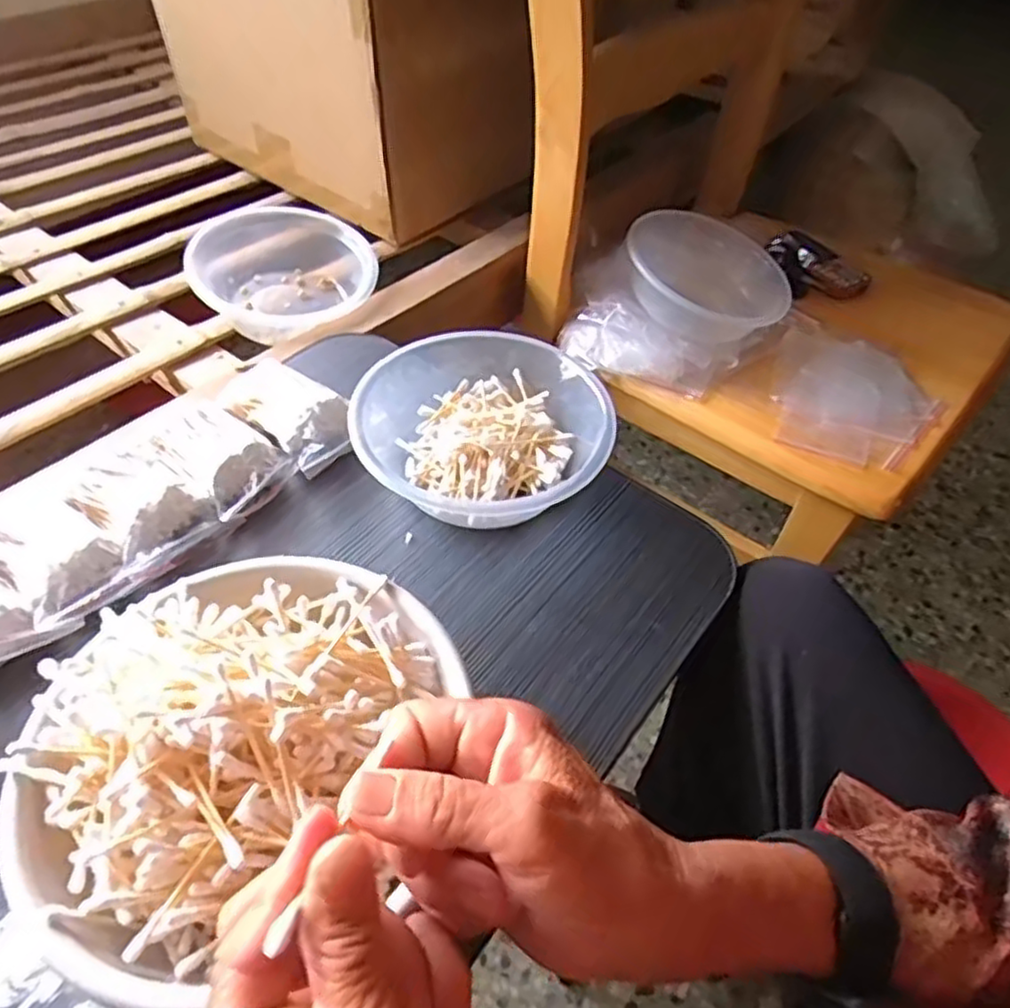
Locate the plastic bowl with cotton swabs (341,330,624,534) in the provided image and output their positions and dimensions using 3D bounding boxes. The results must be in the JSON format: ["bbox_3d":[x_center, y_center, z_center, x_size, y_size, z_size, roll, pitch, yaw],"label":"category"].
[{"bbox_3d":[-0.018,-0.054,0.485,0.172,0.054,0.152,-5,50,-9],"label":"plastic bowl with cotton swabs"}]

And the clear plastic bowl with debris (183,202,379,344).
[{"bbox_3d":[-0.217,-0.220,0.679,0.162,0.075,0.135,-30,58,-26],"label":"clear plastic bowl with debris"}]

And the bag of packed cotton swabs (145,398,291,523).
[{"bbox_3d":[-0.197,-0.030,0.479,0.101,0.047,0.063,31,54,21],"label":"bag of packed cotton swabs"}]

